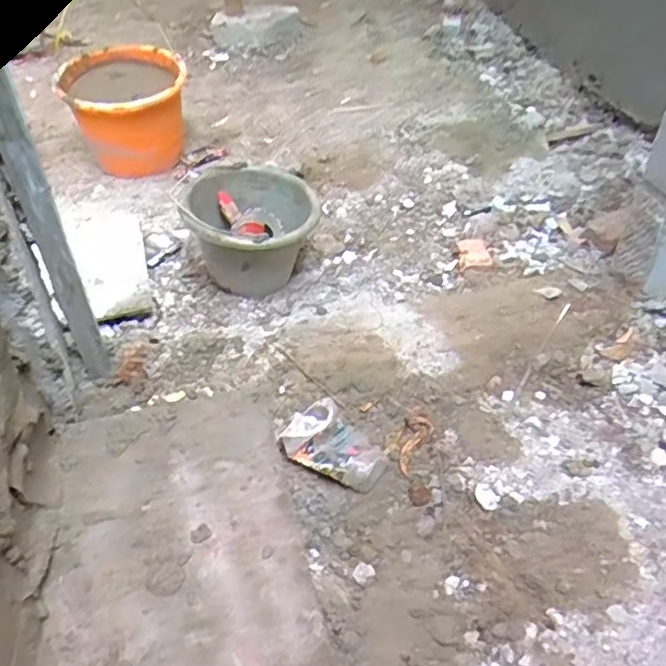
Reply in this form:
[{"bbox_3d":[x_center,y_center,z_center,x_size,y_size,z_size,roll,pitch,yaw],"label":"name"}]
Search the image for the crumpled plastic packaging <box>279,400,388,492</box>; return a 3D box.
[{"bbox_3d":[0.002,0.158,0.901,0.155,0.041,0.105,20,46,19],"label":"crumpled plastic packaging"}]

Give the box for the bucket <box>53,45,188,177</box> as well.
[{"bbox_3d":[-0.491,-0.531,1.508,0.285,0.212,0.273,-10,44,-12],"label":"bucket"}]

